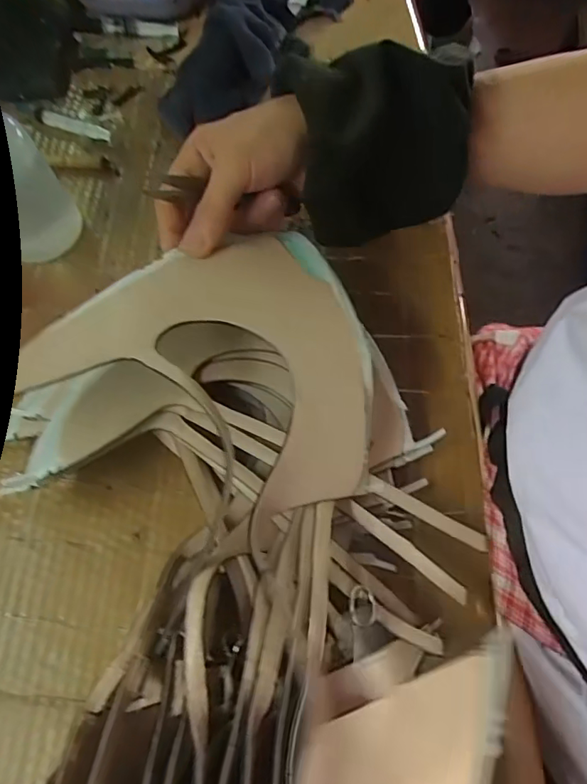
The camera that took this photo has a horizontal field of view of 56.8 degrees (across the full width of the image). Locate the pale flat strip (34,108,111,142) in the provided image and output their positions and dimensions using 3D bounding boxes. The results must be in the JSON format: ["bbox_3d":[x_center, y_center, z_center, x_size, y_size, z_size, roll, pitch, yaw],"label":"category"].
[{"bbox_3d":[-0.192,-0.231,0.468,0.078,0.008,0.015,23,69,11],"label":"pale flat strip"}]

